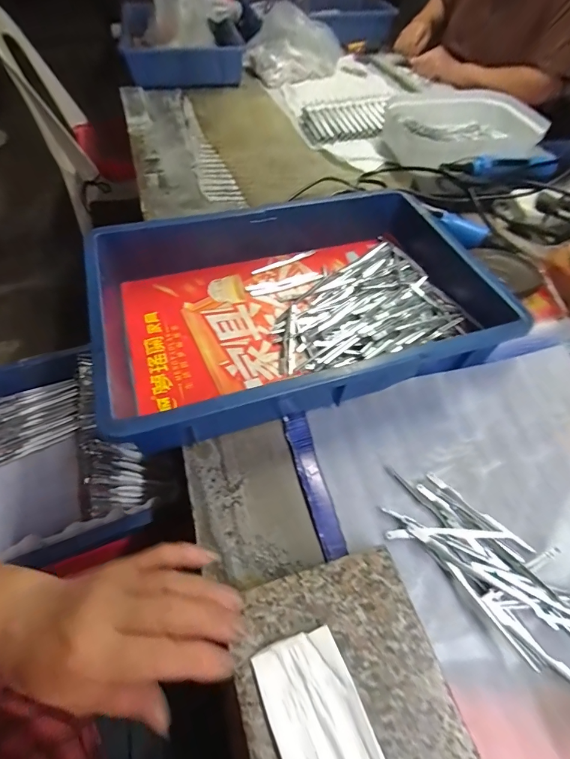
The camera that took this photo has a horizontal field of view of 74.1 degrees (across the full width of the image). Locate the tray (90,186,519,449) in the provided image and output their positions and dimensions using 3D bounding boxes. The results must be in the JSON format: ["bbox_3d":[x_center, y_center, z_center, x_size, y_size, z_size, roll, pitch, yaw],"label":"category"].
[{"bbox_3d":[0.012,-0.095,0.436,0.417,0.077,0.279,-15,58,-12],"label":"tray"}]

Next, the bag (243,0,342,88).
[{"bbox_3d":[0.024,-0.863,0.966,0.230,0.116,0.155,-27,61,-19],"label":"bag"}]

